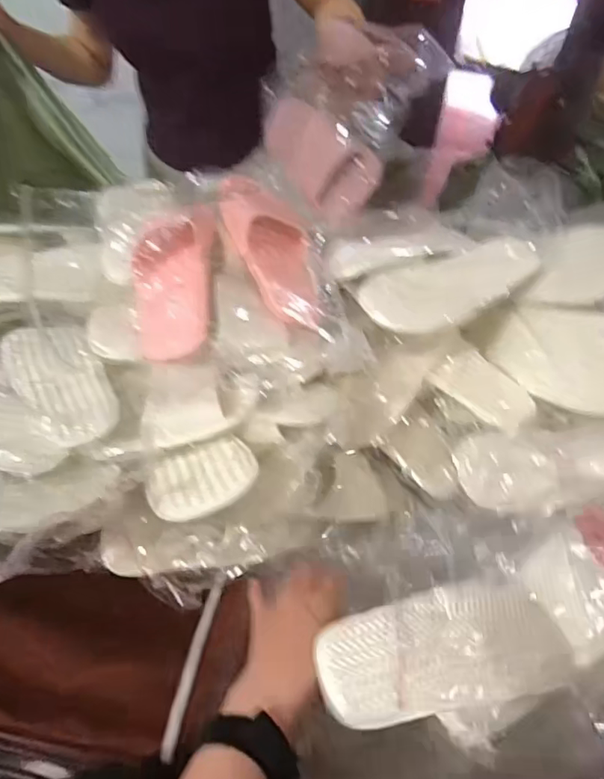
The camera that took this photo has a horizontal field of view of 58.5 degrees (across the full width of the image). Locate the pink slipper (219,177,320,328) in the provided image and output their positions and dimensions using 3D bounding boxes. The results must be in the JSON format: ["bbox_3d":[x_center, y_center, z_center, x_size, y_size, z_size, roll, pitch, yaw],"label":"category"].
[{"bbox_3d":[-0.031,-0.174,0.653,0.080,0.066,0.260,-19,68,-28],"label":"pink slipper"}]

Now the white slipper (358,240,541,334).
[{"bbox_3d":[0.186,-0.122,0.684,0.229,0.048,0.098,-16,63,-7],"label":"white slipper"}]

